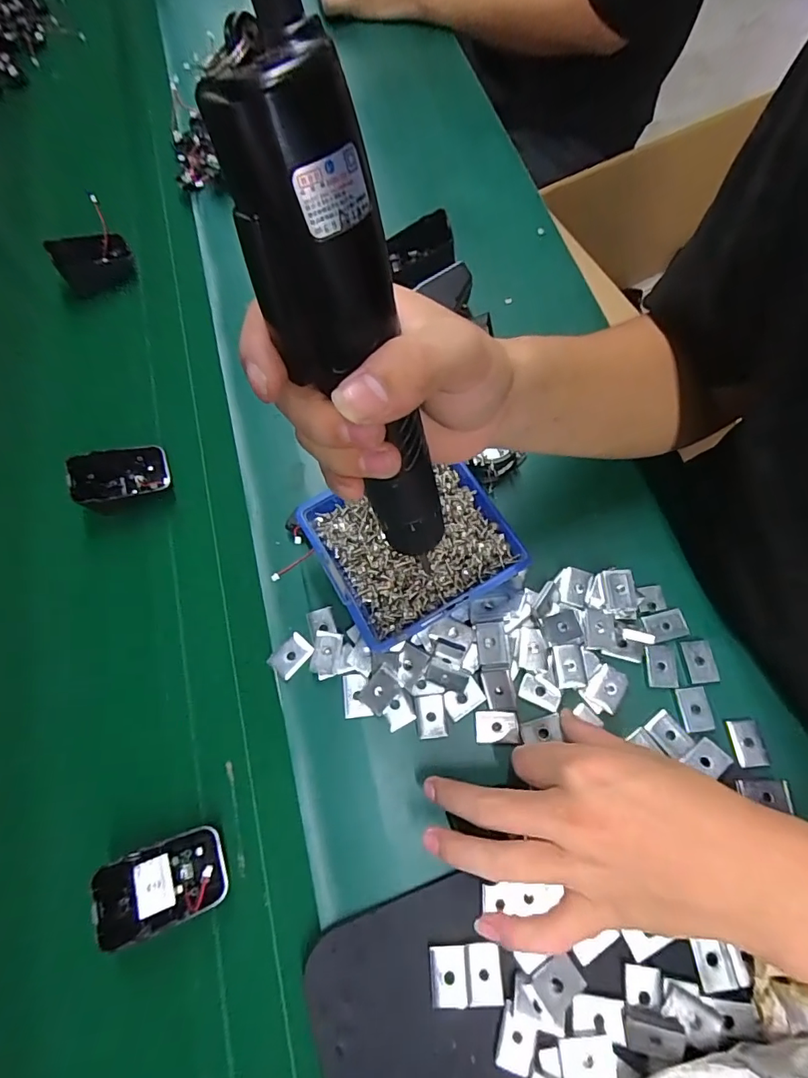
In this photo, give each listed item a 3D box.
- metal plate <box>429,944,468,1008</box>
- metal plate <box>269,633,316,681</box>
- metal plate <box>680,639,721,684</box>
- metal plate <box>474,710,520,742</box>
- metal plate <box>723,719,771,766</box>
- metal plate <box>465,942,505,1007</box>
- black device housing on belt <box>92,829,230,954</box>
[{"bbox_3d":[0.025,0.247,0.278,0.020,0.009,0.026,-2,68,0],"label":"metal plate"},{"bbox_3d":[-0.079,0.081,0.343,0.022,0.004,0.028,39,74,15],"label":"metal plate"},{"bbox_3d":[0.203,0.084,0.335,0.019,0.004,0.028,-5,68,-1],"label":"metal plate"},{"bbox_3d":[0.063,0.126,0.327,0.029,0.004,0.020,0,68,1],"label":"metal plate"},{"bbox_3d":[0.223,0.132,0.318,0.022,0.004,0.028,-2,63,4],"label":"metal plate"},{"bbox_3d":[0.045,0.247,0.276,0.020,0.004,0.028,-2,65,-5],"label":"metal plate"},{"bbox_3d":[-0.142,0.204,0.291,0.068,0.027,0.043,-18,69,-6],"label":"black device housing on belt"}]

